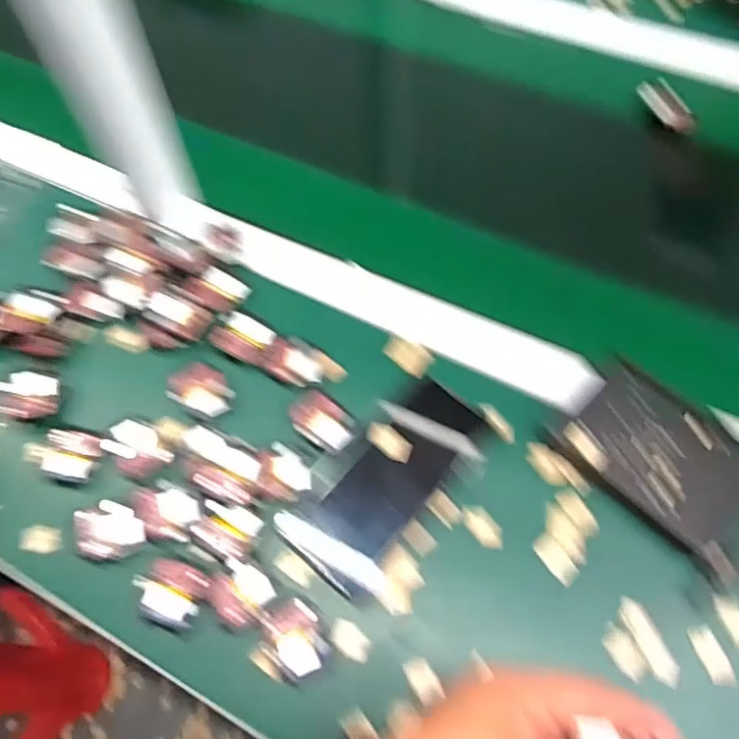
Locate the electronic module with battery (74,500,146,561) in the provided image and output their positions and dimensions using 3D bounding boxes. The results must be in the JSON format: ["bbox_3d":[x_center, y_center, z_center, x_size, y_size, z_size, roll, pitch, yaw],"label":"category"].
[{"bbox_3d":[-0.187,0.114,0.427,0.050,0.006,0.038,19,64,10],"label":"electronic module with battery"}]

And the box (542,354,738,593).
[{"bbox_3d":[0.212,0.065,0.434,0.141,0.025,0.094,41,70,19],"label":"box"}]

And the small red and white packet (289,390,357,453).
[{"bbox_3d":[-0.036,0.040,0.461,0.050,0.008,0.035,31,67,15],"label":"small red and white packet"}]

